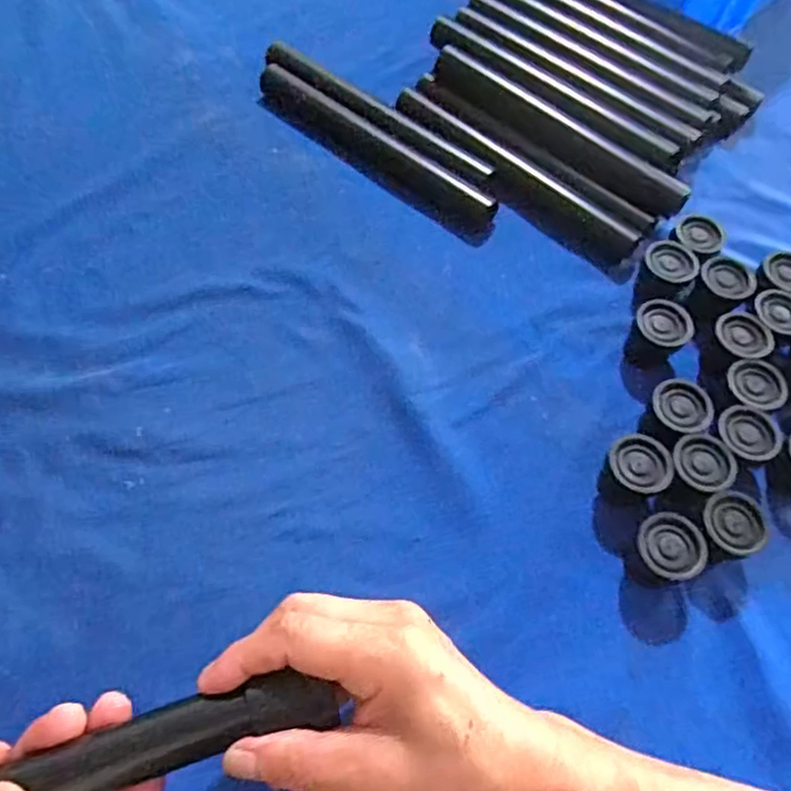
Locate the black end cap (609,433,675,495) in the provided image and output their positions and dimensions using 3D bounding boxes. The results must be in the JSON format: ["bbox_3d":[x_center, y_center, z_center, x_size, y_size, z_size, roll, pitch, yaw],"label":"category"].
[{"bbox_3d":[0.139,0.043,0.391,0.035,0.029,0.033,1,63,-2],"label":"black end cap"}]

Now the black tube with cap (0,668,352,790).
[{"bbox_3d":[-0.141,0.155,0.266,0.239,0.021,0.025,-13,64,-16],"label":"black tube with cap"}]

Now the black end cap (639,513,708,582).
[{"bbox_3d":[0.147,0.086,0.371,0.033,0.029,0.035,1,63,-2],"label":"black end cap"}]

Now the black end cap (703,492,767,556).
[{"bbox_3d":[0.184,0.075,0.377,0.033,0.033,0.034,1,63,-2],"label":"black end cap"}]

